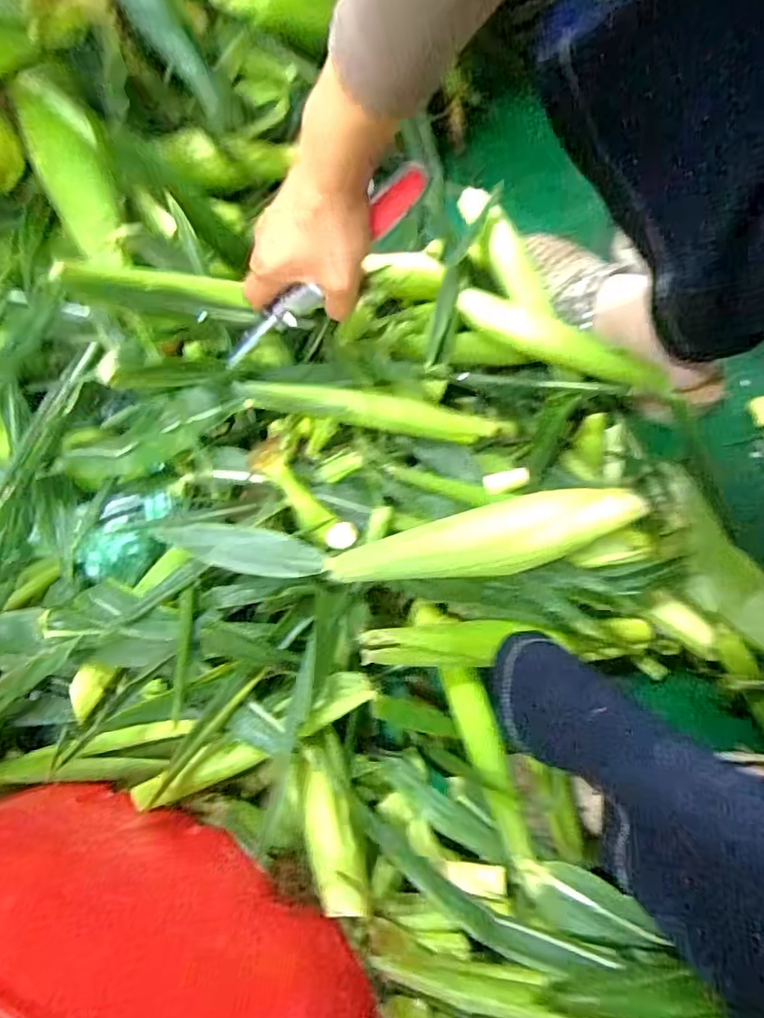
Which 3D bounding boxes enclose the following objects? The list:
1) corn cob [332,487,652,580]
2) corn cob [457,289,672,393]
[{"bbox_3d":[0.076,0.024,0.401,0.223,0.049,0.045,-12,70,-4],"label":"corn cob"},{"bbox_3d":[0.152,-0.140,0.481,0.184,0.026,0.026,25,72,10],"label":"corn cob"}]

